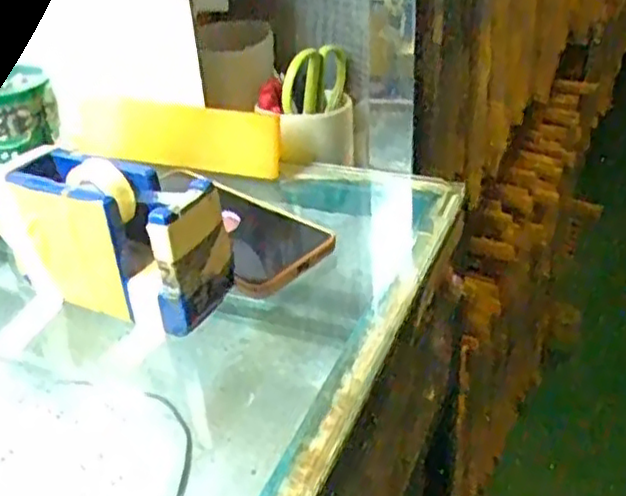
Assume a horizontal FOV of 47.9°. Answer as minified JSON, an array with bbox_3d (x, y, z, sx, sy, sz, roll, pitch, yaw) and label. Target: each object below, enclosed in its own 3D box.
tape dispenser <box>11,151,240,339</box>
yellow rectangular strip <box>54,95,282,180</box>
[{"bbox_3d":[-0.113,-0.006,0.409,0.130,0.077,0.048,13,37,26],"label":"tape dispenser"},{"bbox_3d":[-0.132,-0.099,0.598,0.227,0.053,0.011,11,18,26],"label":"yellow rectangular strip"}]

